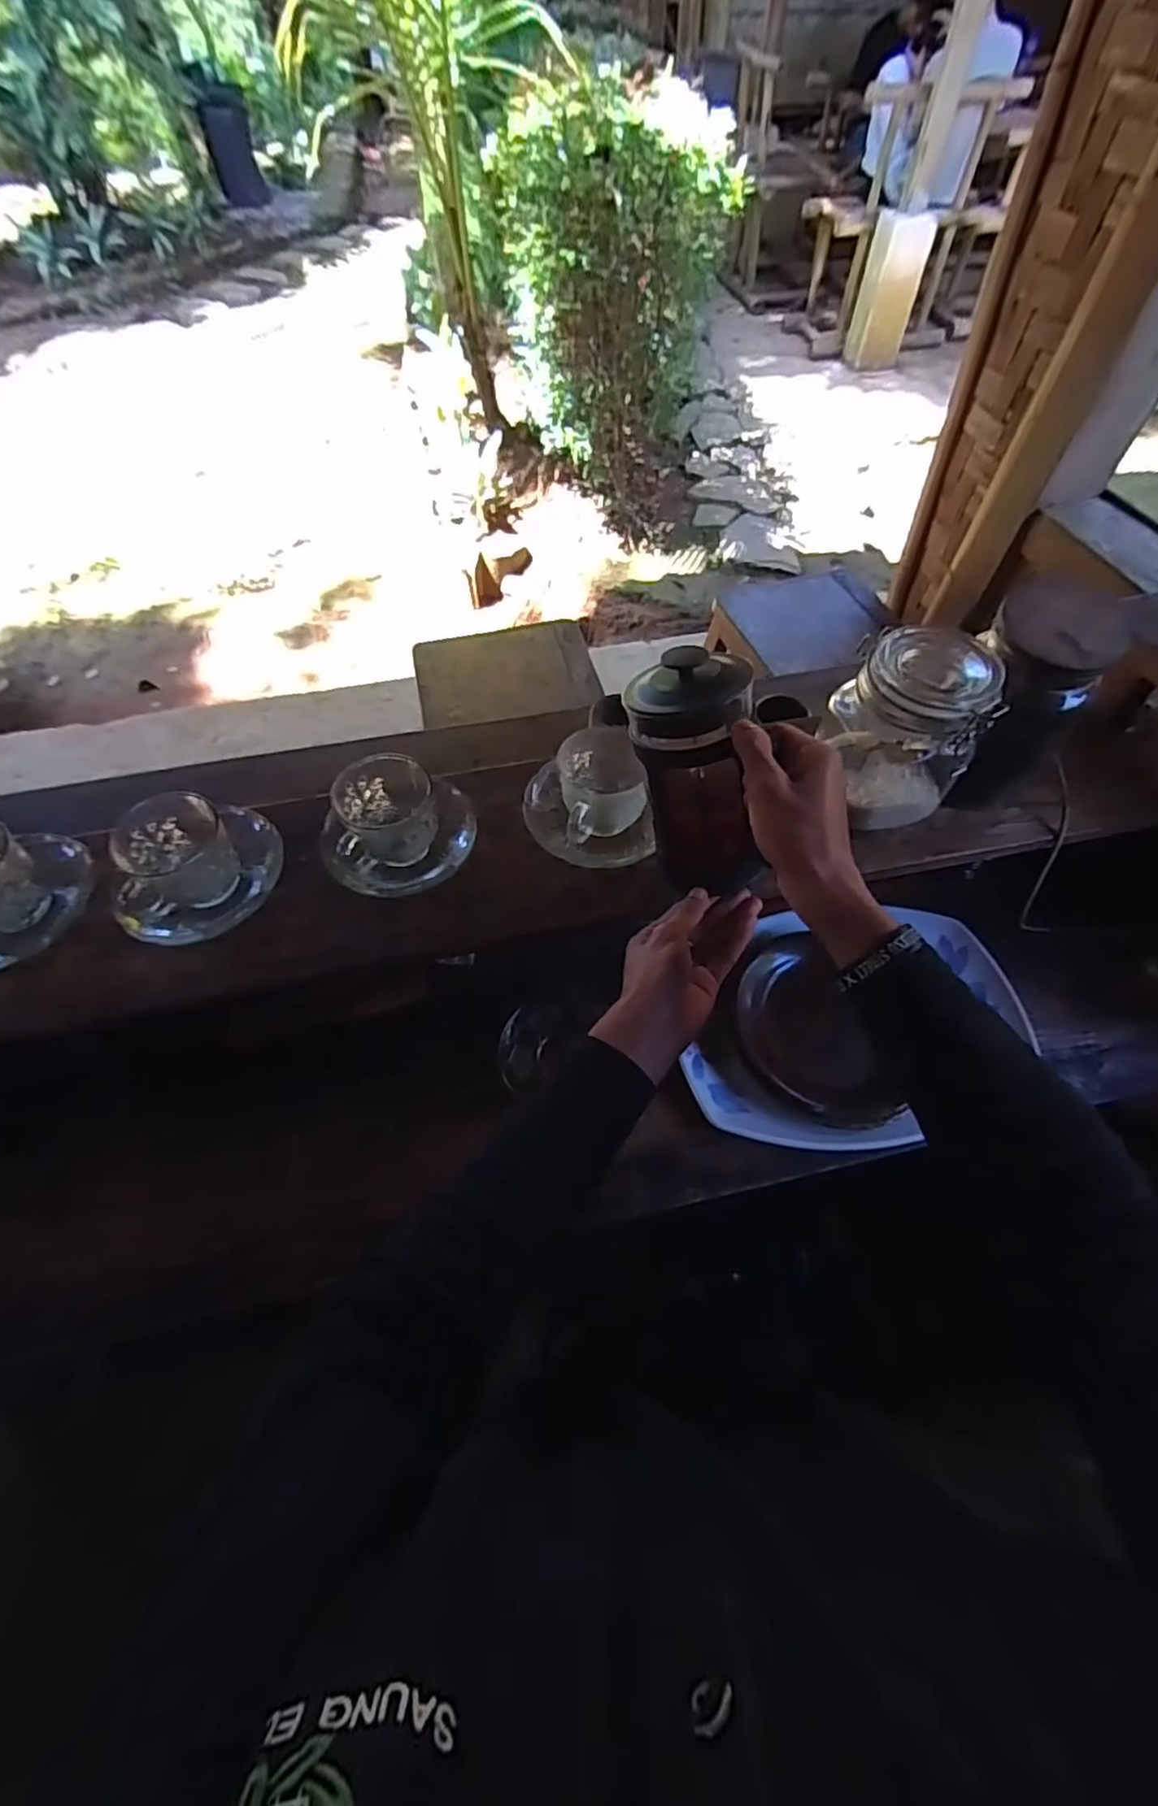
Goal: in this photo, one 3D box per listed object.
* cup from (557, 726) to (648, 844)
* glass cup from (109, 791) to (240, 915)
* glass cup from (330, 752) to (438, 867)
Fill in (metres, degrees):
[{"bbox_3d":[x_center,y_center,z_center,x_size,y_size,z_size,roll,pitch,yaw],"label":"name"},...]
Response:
[{"bbox_3d":[0.024,-0.107,0.580,0.080,0.061,0.083,0,58,0],"label":"cup"},{"bbox_3d":[-0.334,-0.041,0.542,0.083,0.069,0.088,0,58,0],"label":"glass cup"},{"bbox_3d":[-0.166,-0.076,0.570,0.079,0.071,0.080,-13,59,-8],"label":"glass cup"}]

